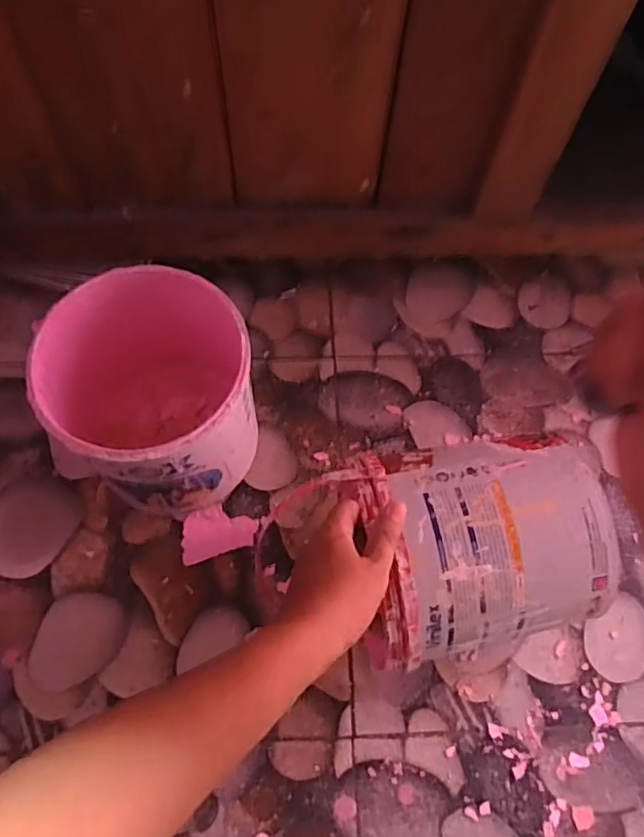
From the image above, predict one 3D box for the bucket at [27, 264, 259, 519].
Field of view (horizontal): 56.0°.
[{"bbox_3d":[-0.164,-0.009,0.583,0.201,0.186,0.179,-37,73,-17],"label":"bucket"}]

